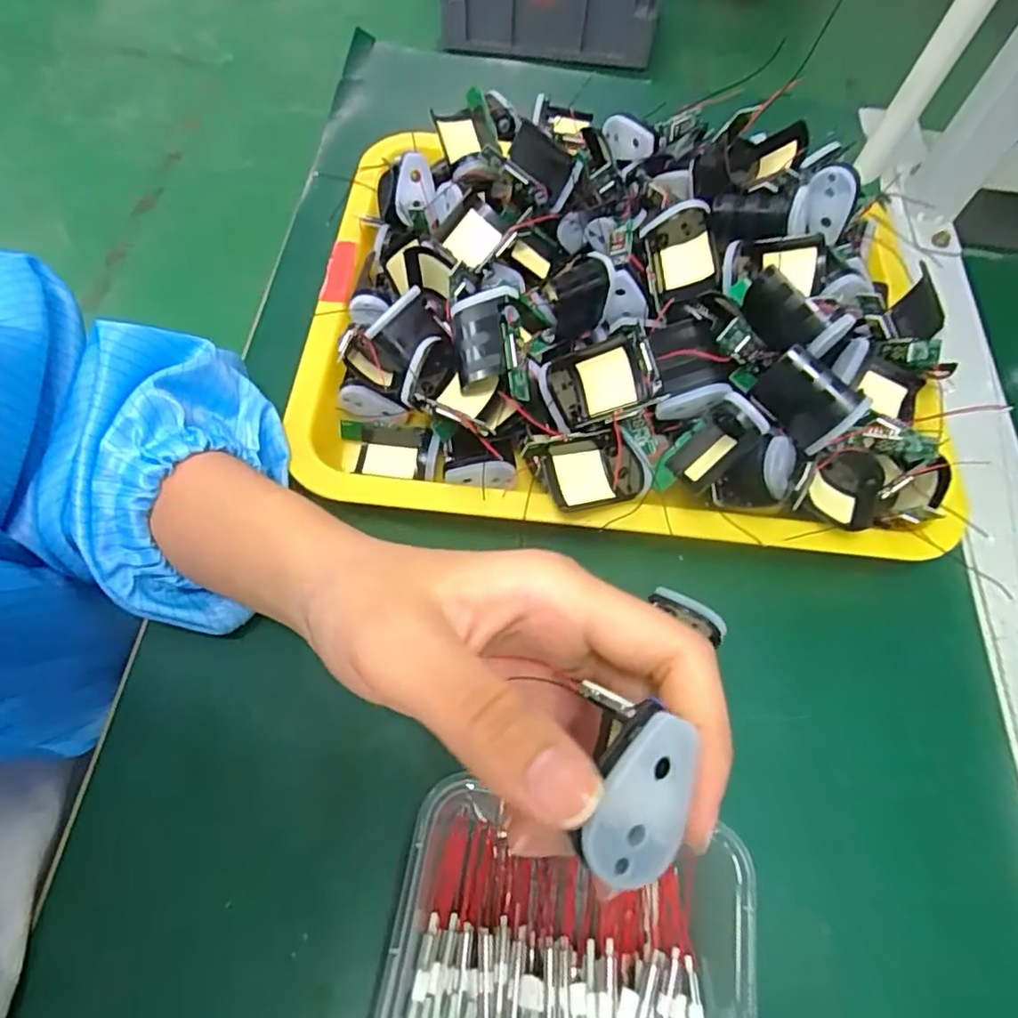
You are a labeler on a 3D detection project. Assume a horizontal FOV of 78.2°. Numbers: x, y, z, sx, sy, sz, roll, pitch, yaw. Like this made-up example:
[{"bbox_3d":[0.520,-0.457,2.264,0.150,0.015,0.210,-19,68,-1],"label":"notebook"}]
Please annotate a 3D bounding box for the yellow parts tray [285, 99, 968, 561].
[{"bbox_3d":[0.055,-0.103,0.328,0.313,0.096,0.246,4,62,-1],"label":"yellow parts tray"}]

